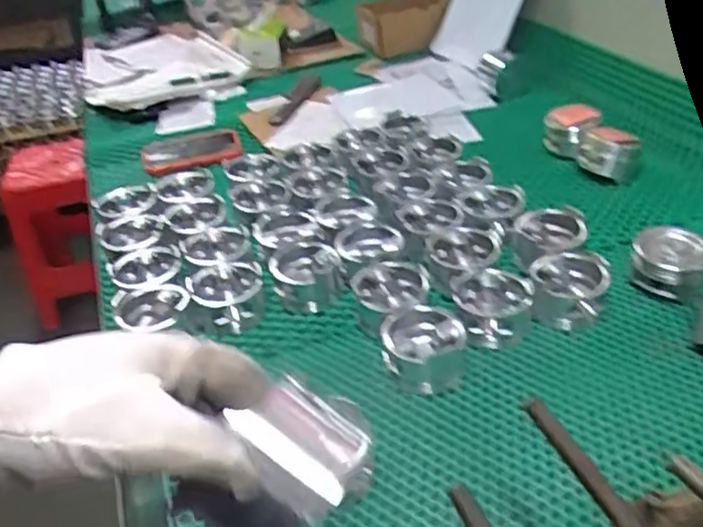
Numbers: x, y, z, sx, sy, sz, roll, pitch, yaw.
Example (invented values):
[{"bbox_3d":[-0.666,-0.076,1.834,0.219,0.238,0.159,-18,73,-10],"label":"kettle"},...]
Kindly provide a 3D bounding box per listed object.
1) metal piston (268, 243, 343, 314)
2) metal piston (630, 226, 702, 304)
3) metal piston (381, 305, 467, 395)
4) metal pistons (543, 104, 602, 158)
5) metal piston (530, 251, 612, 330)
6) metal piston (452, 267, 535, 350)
[{"bbox_3d":[-0.051,0.016,0.745,0.079,0.048,0.082,-13,36,-10],"label":"metal piston"},{"bbox_3d":[0.354,-0.002,0.716,0.073,0.061,0.073,-4,36,3],"label":"metal piston"},{"bbox_3d":[0.071,0.085,0.636,0.079,0.048,0.078,-4,36,3],"label":"metal piston"},{"bbox_3d":[0.337,-0.200,0.996,0.065,0.075,0.066,-4,36,3],"label":"metal pistons"},{"bbox_3d":[0.230,0.029,0.688,0.075,0.057,0.081,-4,36,3],"label":"metal piston"},{"bbox_3d":[0.149,0.047,0.680,0.077,0.044,0.079,-4,36,3],"label":"metal piston"}]

